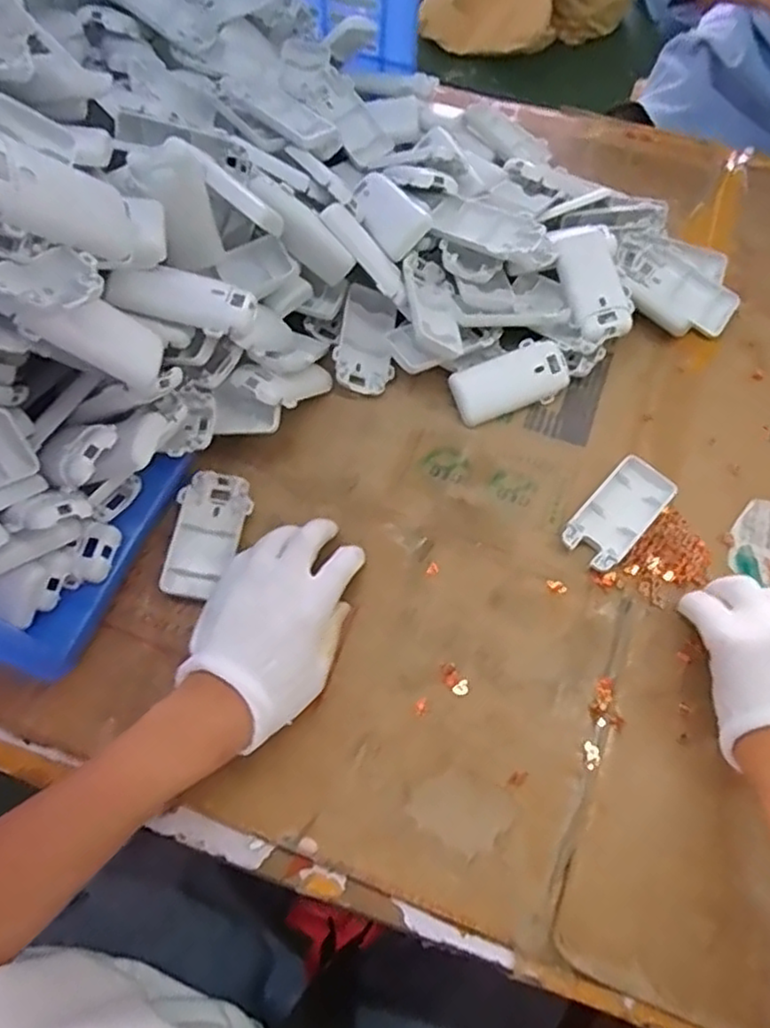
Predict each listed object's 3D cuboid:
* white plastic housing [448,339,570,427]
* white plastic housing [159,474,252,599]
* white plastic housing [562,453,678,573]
[{"bbox_3d":[0.102,-0.107,0.548,0.094,0.015,0.048,-22,92,-1],"label":"white plastic housing"},{"bbox_3d":[-0.130,0.015,0.490,0.048,0.021,0.095,13,67,6],"label":"white plastic housing"},{"bbox_3d":[0.176,0.000,0.507,0.046,0.014,0.092,40,71,17],"label":"white plastic housing"}]

